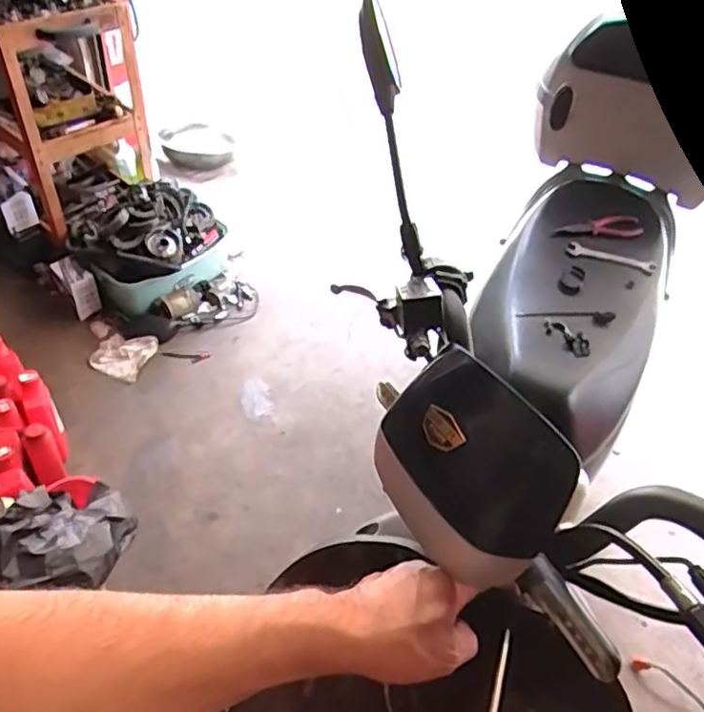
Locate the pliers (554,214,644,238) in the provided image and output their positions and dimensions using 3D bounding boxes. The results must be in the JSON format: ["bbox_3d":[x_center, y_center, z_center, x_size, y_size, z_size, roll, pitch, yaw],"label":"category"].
[{"bbox_3d":[0.448,-0.234,1.167,0.162,0.021,0.053,-3,50,-10],"label":"pliers"}]

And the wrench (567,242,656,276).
[{"bbox_3d":[0.456,-0.174,1.126,0.151,0.012,0.034,17,49,8],"label":"wrench"}]

